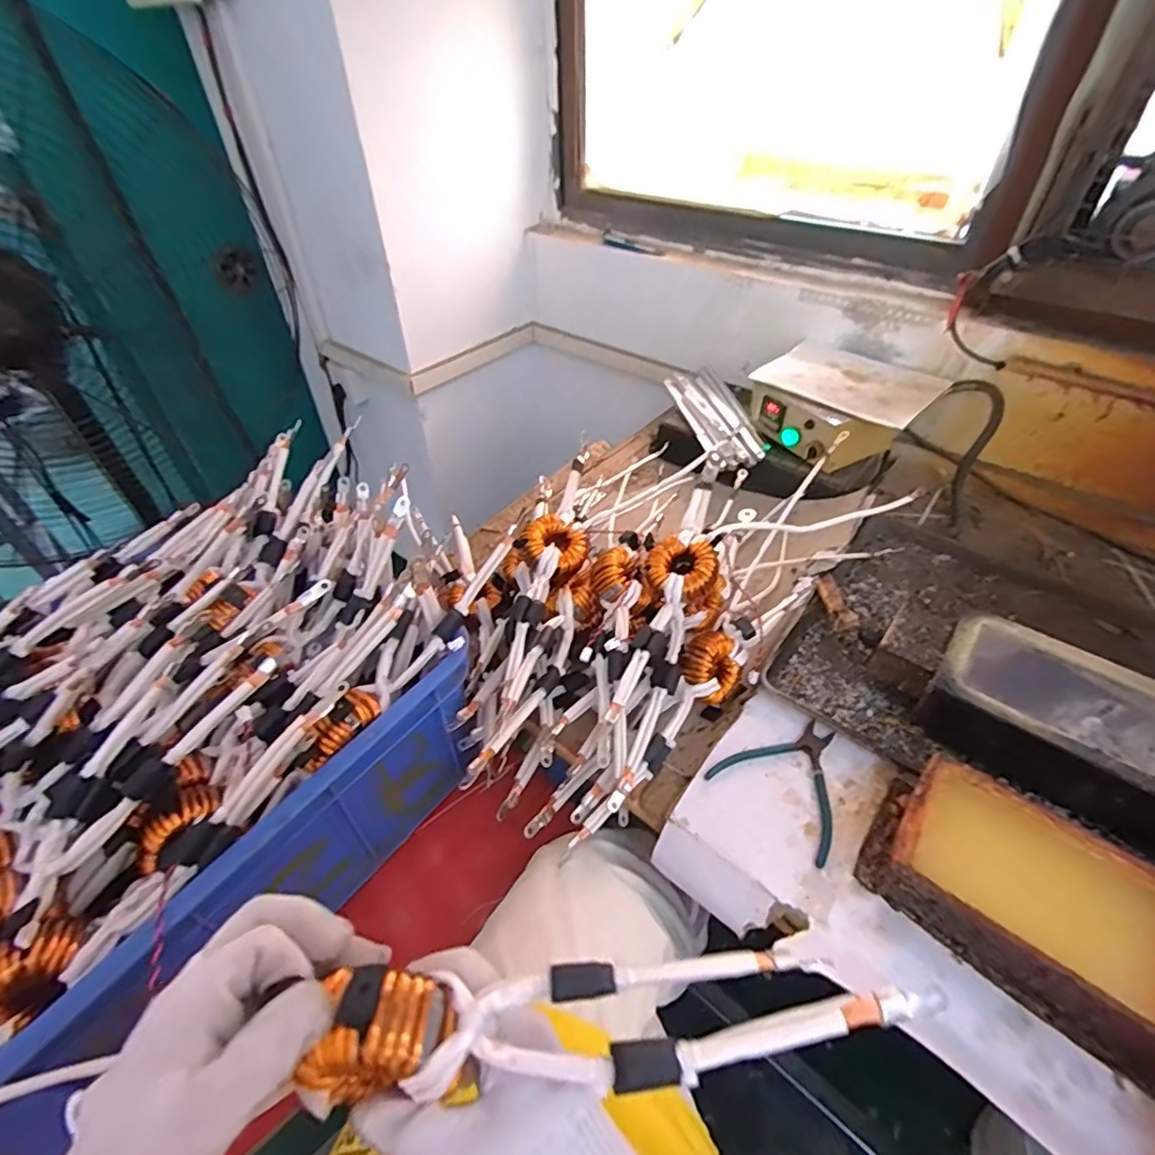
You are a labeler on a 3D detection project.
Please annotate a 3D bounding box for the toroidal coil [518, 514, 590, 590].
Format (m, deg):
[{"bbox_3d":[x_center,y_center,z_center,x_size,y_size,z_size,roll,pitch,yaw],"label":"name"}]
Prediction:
[{"bbox_3d":[-0.027,-0.034,0.689,0.076,0.041,0.072,4,69,-12],"label":"toroidal coil"}]

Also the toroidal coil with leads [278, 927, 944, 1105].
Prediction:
[{"bbox_3d":[0.015,0.213,0.273,0.264,0.061,0.051,0,44,-7],"label":"toroidal coil with leads"}]

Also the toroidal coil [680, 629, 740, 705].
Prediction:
[{"bbox_3d":[0.149,0.101,0.642,0.056,0.063,0.073,33,54,30],"label":"toroidal coil"}]

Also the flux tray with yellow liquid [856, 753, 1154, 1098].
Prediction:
[{"bbox_3d":[0.380,0.261,0.475,0.230,0.074,0.147,30,52,28],"label":"flux tray with yellow liquid"}]

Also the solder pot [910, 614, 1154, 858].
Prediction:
[{"bbox_3d":[0.532,0.170,0.555,0.341,0.090,0.154,32,53,29],"label":"solder pot"}]

